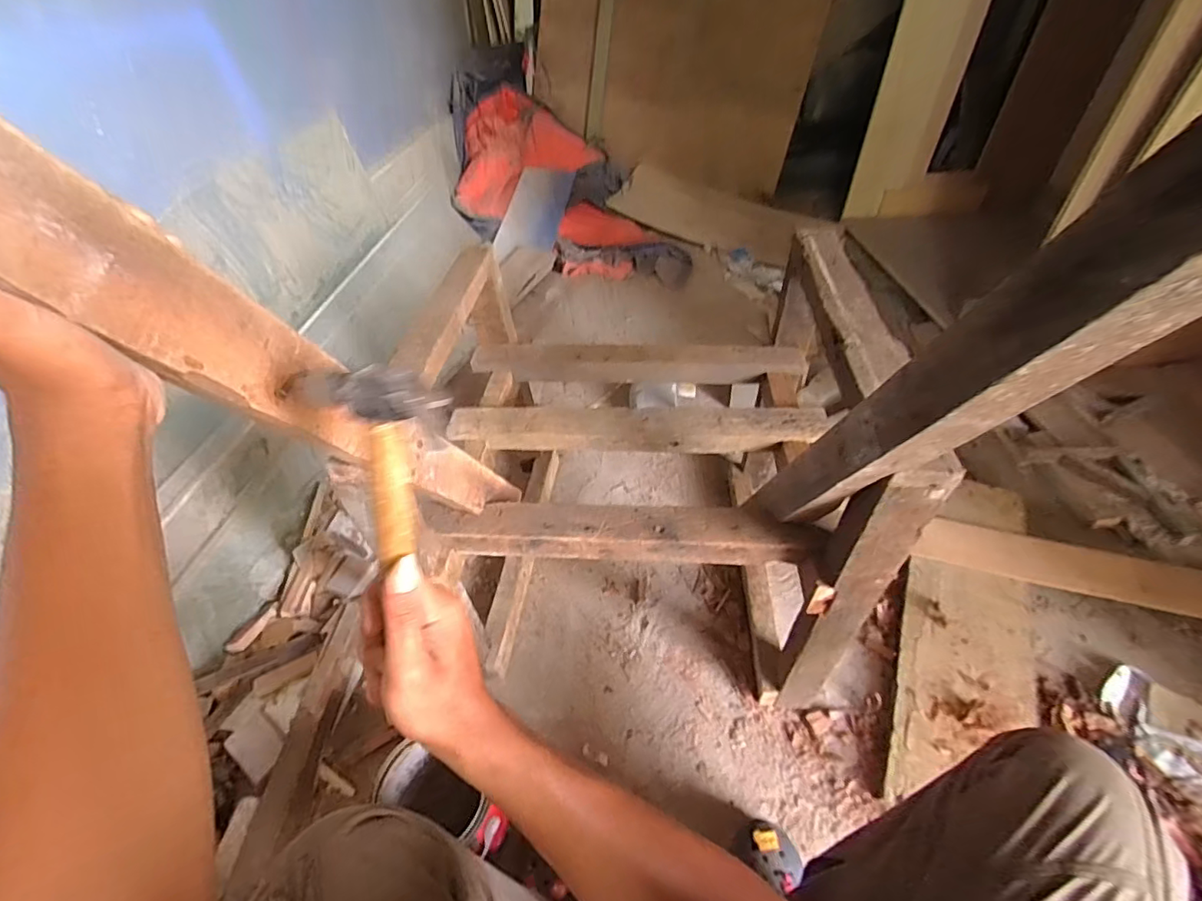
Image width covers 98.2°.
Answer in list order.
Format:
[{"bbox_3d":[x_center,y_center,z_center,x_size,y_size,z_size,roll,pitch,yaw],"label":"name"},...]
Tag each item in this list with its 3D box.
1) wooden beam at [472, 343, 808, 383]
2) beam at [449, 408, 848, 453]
[{"bbox_3d":[0.056,-0.154,0.906,0.566,0.044,0.073,2,45,6],"label":"wooden beam"},{"bbox_3d":[0.048,-0.035,0.797,0.567,0.040,0.071,2,45,5],"label":"beam"}]

